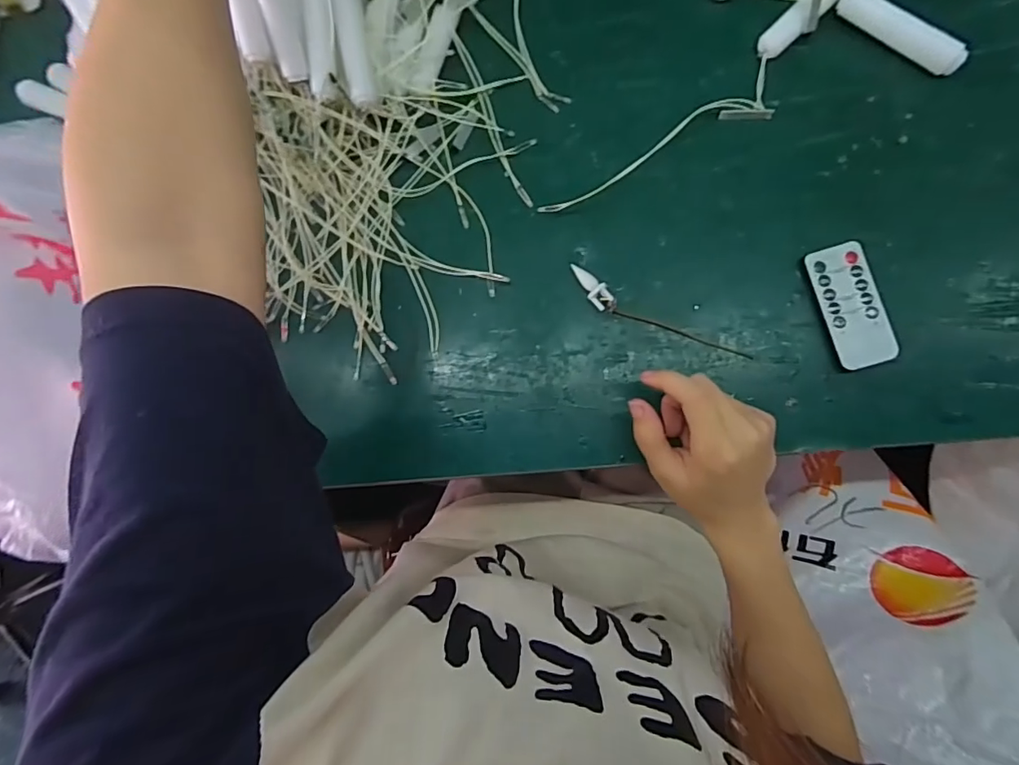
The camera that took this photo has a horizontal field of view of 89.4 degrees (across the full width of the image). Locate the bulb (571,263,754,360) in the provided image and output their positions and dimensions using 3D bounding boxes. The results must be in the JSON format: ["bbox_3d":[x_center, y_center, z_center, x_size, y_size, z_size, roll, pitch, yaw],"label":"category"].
[{"bbox_3d":[0.102,-0.042,0.361,0.137,0.009,0.020,29,88,6],"label":"bulb"}]

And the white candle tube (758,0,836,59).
[{"bbox_3d":[0.213,-0.265,0.360,0.091,0.015,0.019,-43,84,0],"label":"white candle tube"}]

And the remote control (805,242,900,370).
[{"bbox_3d":[0.232,-0.052,0.351,0.038,0.007,0.084,-17,85,3],"label":"remote control"}]

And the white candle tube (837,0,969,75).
[{"bbox_3d":[0.265,-0.237,0.350,0.088,0.021,0.016,33,89,6],"label":"white candle tube"}]

